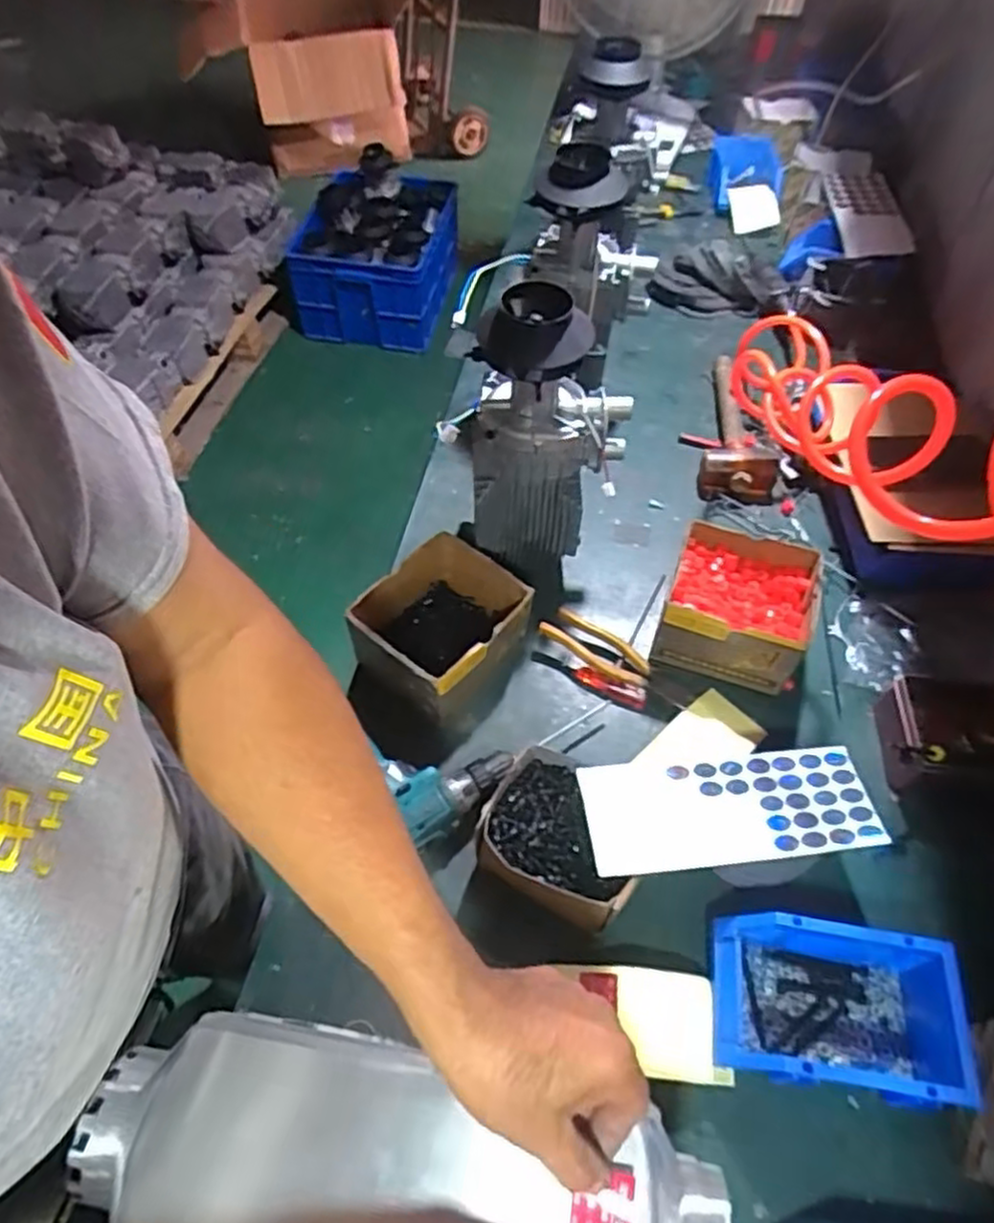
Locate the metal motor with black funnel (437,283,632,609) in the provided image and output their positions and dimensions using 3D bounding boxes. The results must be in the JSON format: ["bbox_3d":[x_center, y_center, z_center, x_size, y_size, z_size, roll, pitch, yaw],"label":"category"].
[{"bbox_3d":[0.048,-0.171,0.780,0.150,0.323,0.101,18,57,11],"label":"metal motor with black funnel"}]

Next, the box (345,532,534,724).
[{"bbox_3d":[-0.057,0.021,0.784,0.145,0.103,0.155,32,61,19],"label":"box"}]

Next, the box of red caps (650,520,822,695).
[{"bbox_3d":[0.267,-0.006,0.814,0.150,0.094,0.148,18,57,11],"label":"box of red caps"}]

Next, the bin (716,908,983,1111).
[{"bbox_3d":[0.279,0.324,0.593,0.200,0.076,0.117,10,56,6],"label":"bin"}]

